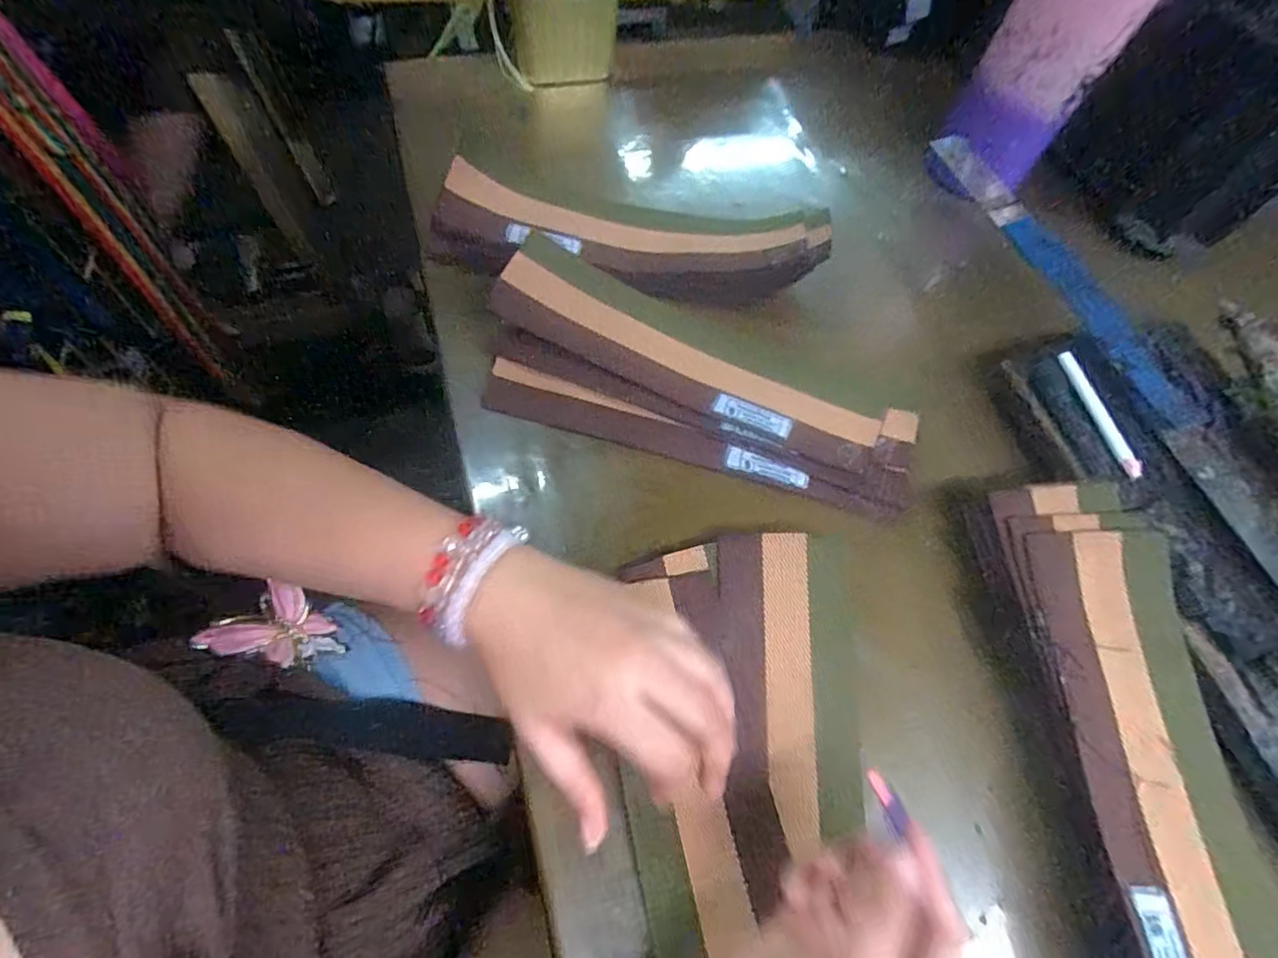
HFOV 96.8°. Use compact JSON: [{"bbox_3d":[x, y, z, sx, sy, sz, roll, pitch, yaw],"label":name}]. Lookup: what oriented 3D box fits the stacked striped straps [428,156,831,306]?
[{"bbox_3d":[-0.007,-0.193,0.443,0.302,0.046,0.082,8,64,-2],"label":"stacked striped straps"}]

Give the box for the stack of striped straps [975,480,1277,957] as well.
[{"bbox_3d":[0.253,0.151,0.289,0.085,0.038,0.317,3,64,-5],"label":"stack of striped straps"}]

